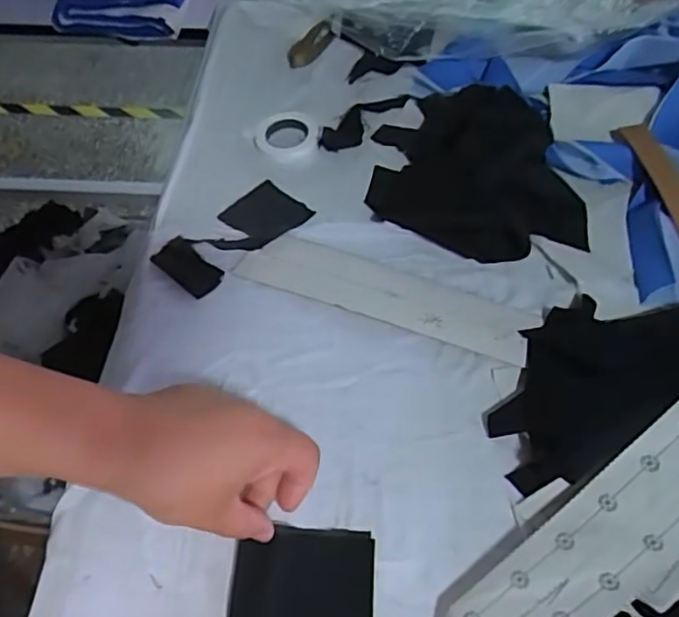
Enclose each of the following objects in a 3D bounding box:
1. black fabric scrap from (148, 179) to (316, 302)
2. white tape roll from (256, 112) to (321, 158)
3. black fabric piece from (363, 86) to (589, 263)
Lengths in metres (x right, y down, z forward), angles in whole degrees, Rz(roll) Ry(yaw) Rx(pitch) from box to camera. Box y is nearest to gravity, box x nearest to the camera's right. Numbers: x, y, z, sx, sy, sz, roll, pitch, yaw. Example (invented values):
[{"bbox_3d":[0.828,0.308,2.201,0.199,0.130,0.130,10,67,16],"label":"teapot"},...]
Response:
[{"bbox_3d":[-0.086,-0.062,0.506,0.126,0.006,0.058,-40,63,-22],"label":"black fabric scrap"},{"bbox_3d":[-0.049,-0.161,0.572,0.057,0.008,0.057,-1,56,2],"label":"white tape roll"},{"bbox_3d":[0.117,-0.131,0.523,0.174,0.043,0.184,6,56,7],"label":"black fabric piece"}]

